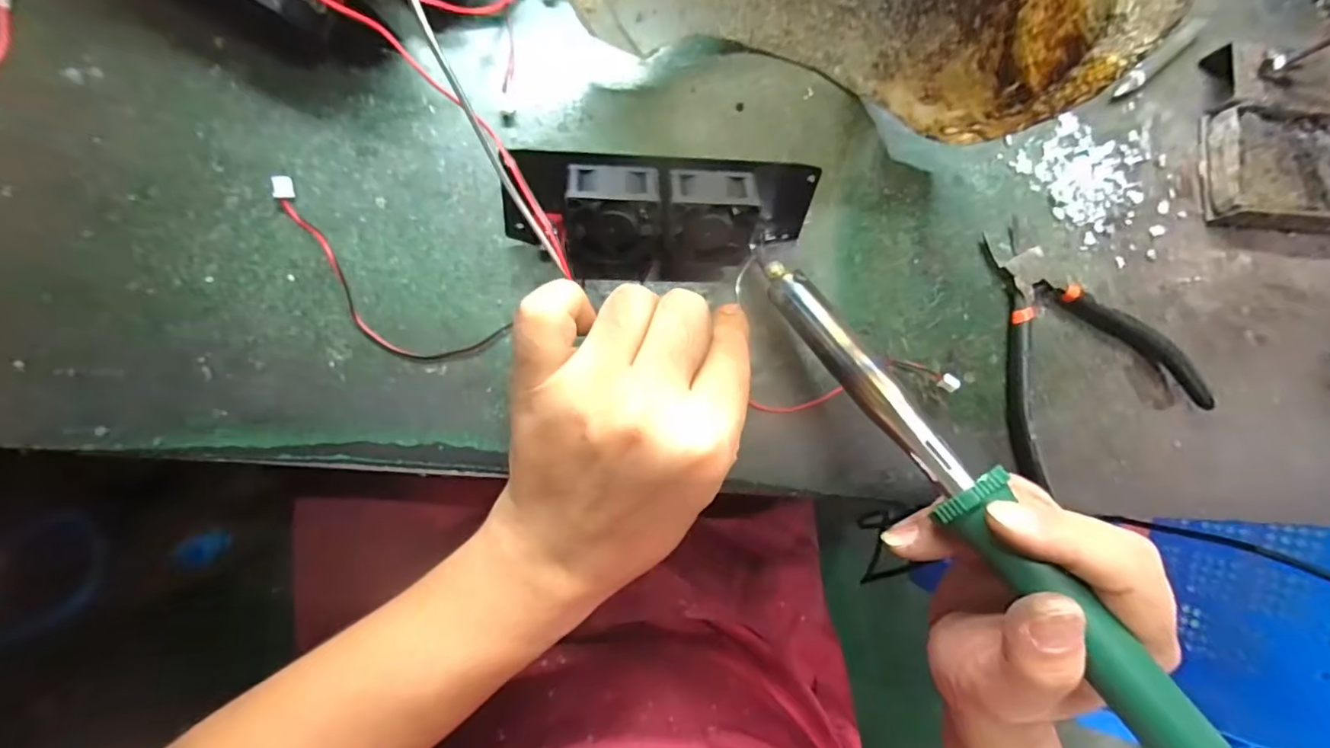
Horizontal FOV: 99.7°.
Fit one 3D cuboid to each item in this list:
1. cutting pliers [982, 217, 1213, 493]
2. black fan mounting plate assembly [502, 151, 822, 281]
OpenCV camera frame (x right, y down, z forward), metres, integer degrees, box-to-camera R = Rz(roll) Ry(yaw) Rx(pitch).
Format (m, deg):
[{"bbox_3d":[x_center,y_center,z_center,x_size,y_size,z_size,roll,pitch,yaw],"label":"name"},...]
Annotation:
[{"bbox_3d":[0.223,-0.020,0.312,0.116,0.012,0.134,-26,89,-9],"label":"cutting pliers"},{"bbox_3d":[0.005,-0.071,0.263,0.129,0.056,0.041,-2,85,-8],"label":"black fan mounting plate assembly"}]

